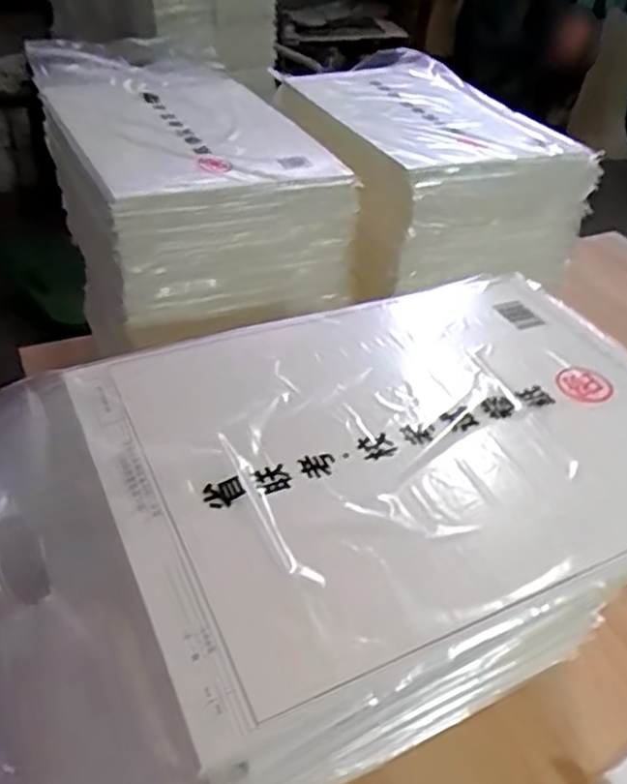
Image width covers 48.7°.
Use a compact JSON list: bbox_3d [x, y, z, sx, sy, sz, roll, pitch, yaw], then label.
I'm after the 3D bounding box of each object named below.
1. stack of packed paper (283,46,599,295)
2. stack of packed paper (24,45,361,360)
[{"bbox_3d":[0.134,-0.352,1.026,0.298,0.193,0.481,-13,43,-21],"label":"stack of packed paper"},{"bbox_3d":[-0.177,-0.298,0.932,0.325,0.157,0.504,-10,42,-17],"label":"stack of packed paper"}]

